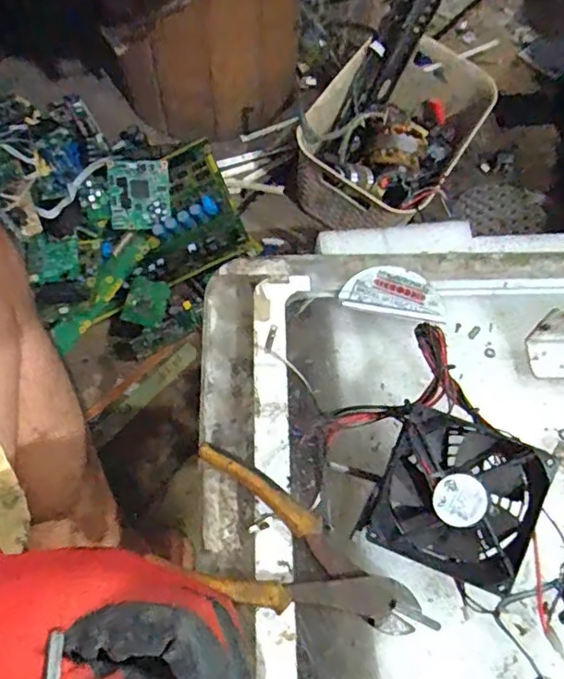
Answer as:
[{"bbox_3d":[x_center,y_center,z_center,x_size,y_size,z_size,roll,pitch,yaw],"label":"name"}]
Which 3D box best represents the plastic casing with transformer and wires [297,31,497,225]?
[{"bbox_3d":[0.171,-0.308,0.822,0.201,0.108,0.304,29,67,14],"label":"plastic casing with transformer and wires"}]

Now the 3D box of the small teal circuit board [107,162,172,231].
[{"bbox_3d":[-0.202,-0.205,0.804,0.083,0.015,0.091,-4,101,-4],"label":"small teal circuit board"}]

